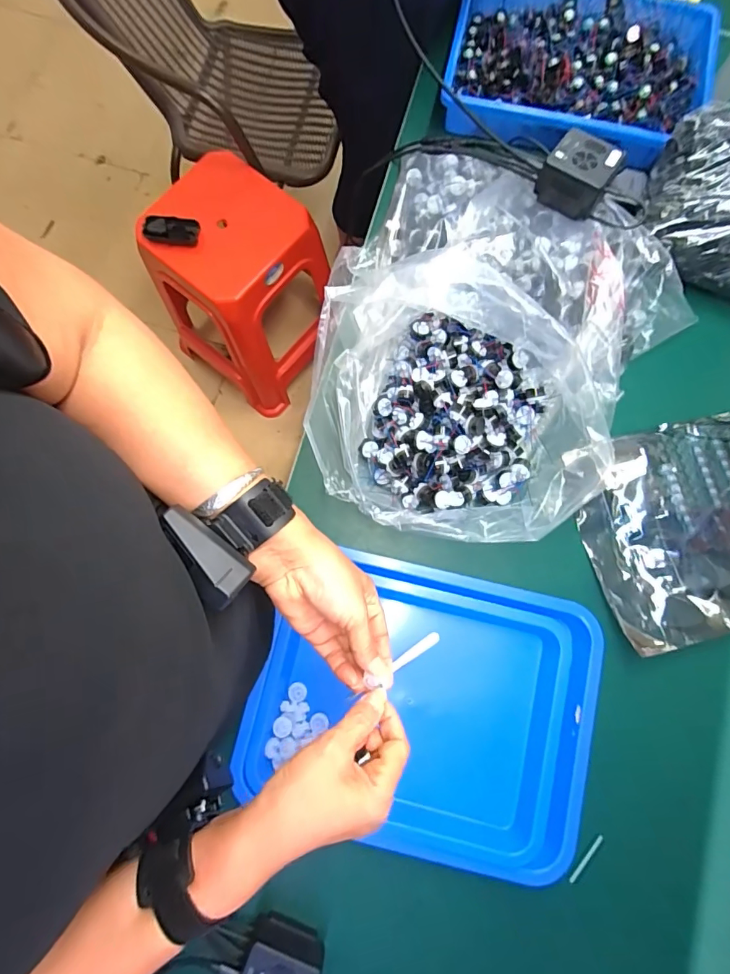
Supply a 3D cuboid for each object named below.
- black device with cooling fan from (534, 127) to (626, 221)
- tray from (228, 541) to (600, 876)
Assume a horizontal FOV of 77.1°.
[{"bbox_3d":[0.262,-0.385,0.563,0.080,0.048,0.078,29,81,5],"label":"black device with cooling fan"},{"bbox_3d":[0.065,0.248,0.533,0.390,0.046,0.300,12,80,2],"label":"tray"}]

